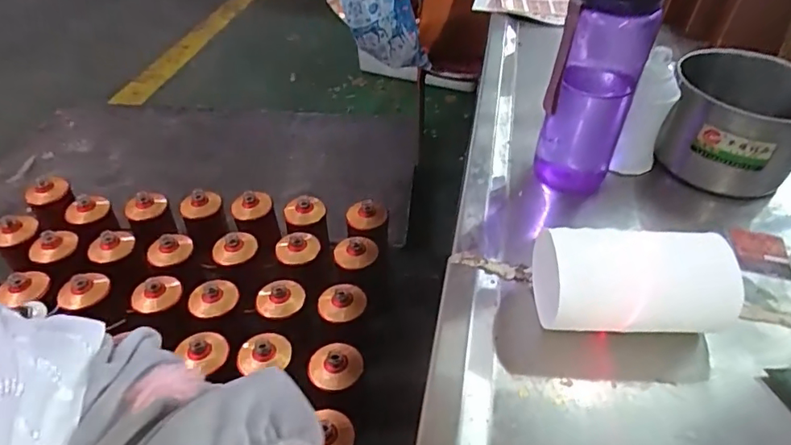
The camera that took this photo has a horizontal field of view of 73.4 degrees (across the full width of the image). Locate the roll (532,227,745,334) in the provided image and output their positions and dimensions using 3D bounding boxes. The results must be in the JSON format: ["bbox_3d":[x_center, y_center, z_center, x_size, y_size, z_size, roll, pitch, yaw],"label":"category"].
[{"bbox_3d":[0.173,0.047,0.388,0.133,0.068,0.057,1,42,1],"label":"roll"}]

